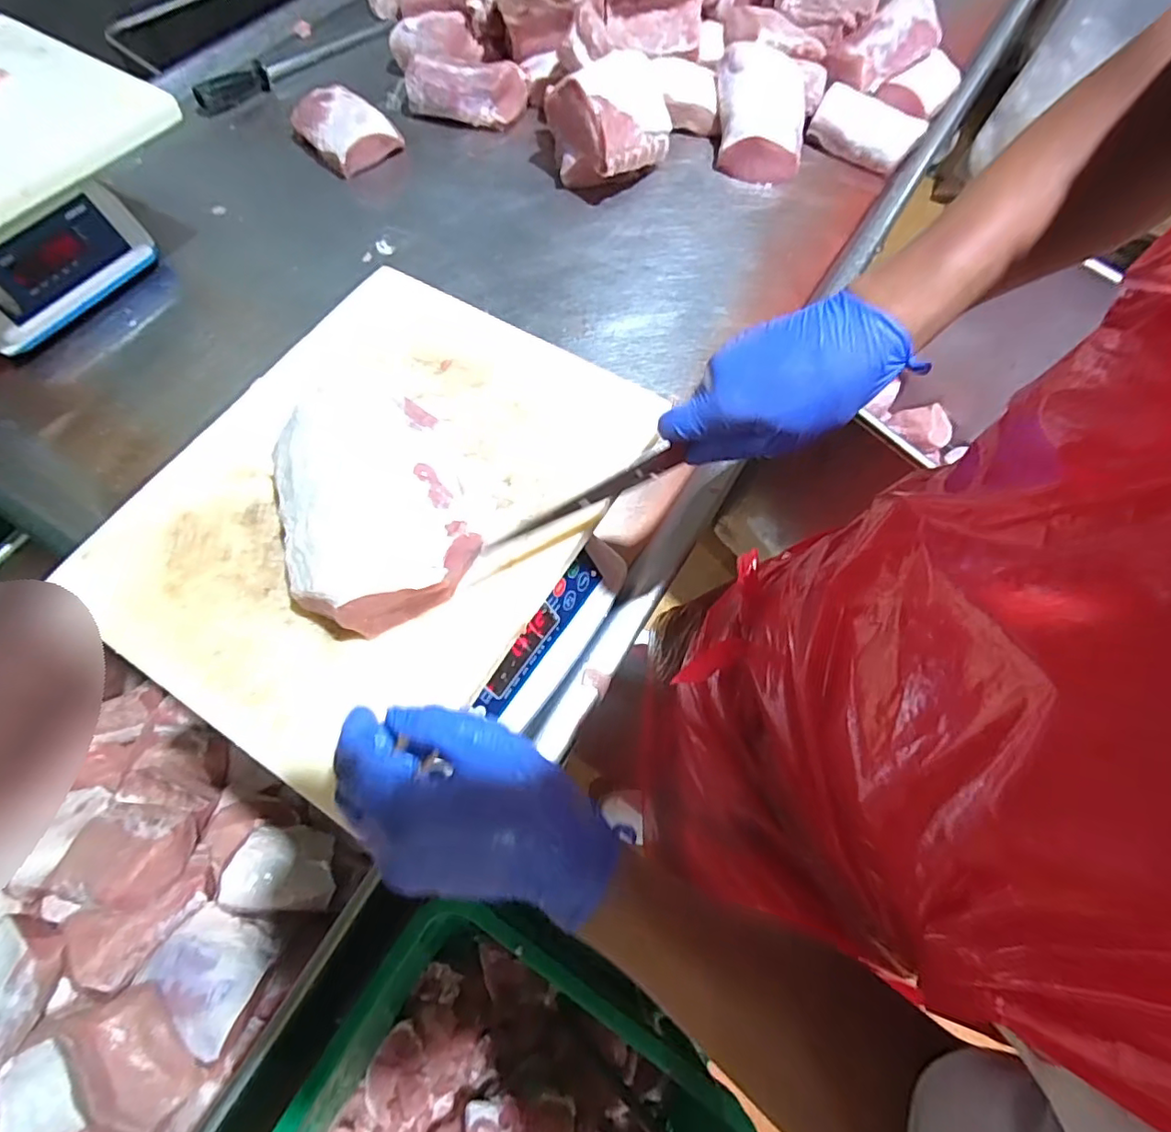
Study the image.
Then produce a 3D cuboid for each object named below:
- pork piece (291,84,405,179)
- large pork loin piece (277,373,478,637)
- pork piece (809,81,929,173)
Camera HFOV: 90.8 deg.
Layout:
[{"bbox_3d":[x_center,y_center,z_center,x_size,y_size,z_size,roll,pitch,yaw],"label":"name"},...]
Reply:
[{"bbox_3d":[-0.380,-0.680,0.899,0.115,0.053,0.172,-41,72,-18],"label":"pork piece"},{"bbox_3d":[-0.150,-0.054,0.405,0.128,0.046,0.190,-20,67,-10],"label":"large pork loin piece"},{"bbox_3d":[0.452,-0.704,0.926,0.160,0.055,0.112,31,68,13],"label":"pork piece"}]

